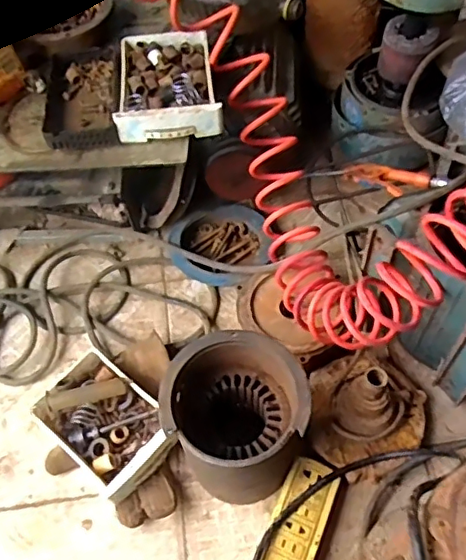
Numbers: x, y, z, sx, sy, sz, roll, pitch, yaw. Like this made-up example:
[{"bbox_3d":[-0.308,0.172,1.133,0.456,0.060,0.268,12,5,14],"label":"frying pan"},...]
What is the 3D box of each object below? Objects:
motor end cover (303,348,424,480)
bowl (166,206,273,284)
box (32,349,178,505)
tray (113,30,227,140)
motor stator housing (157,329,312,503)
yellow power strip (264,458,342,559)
[{"bbox_3d":[0.169,0.149,0.686,0.153,0.123,0.148,-20,59,-9],"label":"motor end cover"},{"bbox_3d":[-0.018,-0.061,0.886,0.149,0.049,0.156,-2,58,3],"label":"bowl"},{"bbox_3d":[-0.163,0.189,0.734,0.177,0.063,0.119,37,67,23],"label":"box"},{"bbox_3d":[-0.088,-0.264,0.751,0.134,0.040,0.179,-7,57,-1],"label":"tray"},{"bbox_3d":[0.004,0.163,0.643,0.132,0.195,0.143,-2,58,3],"label":"motor stator housing"},{"bbox_3d":[0.070,0.306,0.655,0.060,0.031,0.184,19,61,15],"label":"yellow power strip"}]

